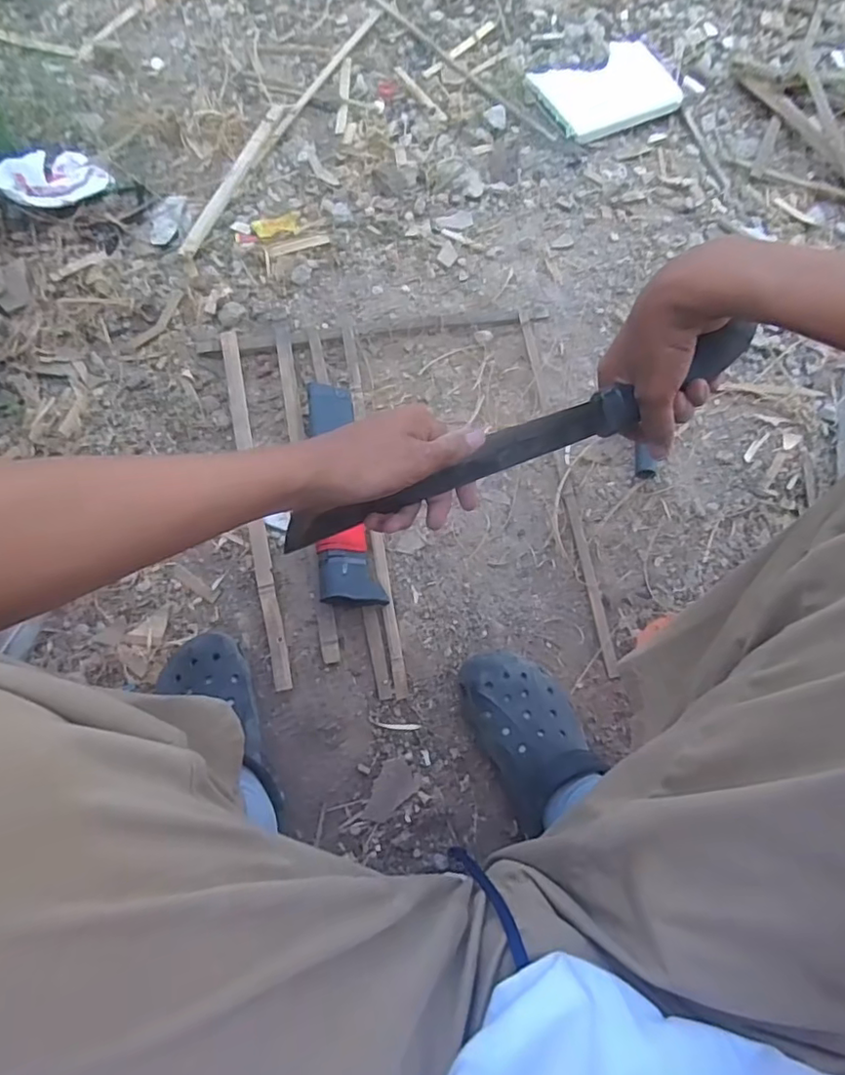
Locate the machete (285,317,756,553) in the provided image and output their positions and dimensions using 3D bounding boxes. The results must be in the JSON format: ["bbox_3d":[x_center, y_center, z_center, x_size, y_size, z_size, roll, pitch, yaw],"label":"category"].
[{"bbox_3d":[0.072,-0.069,0.436,0.373,0.046,0.029,-23,75,0],"label":"machete"}]

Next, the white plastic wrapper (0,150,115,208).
[{"bbox_3d":[-0.553,-0.536,0.846,0.144,0.044,0.095,-36,78,-12],"label":"white plastic wrapper"}]

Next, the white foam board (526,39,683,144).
[{"bbox_3d":[0.317,-0.762,0.968,0.239,0.019,0.152,-30,76,-10],"label":"white foam board"}]

